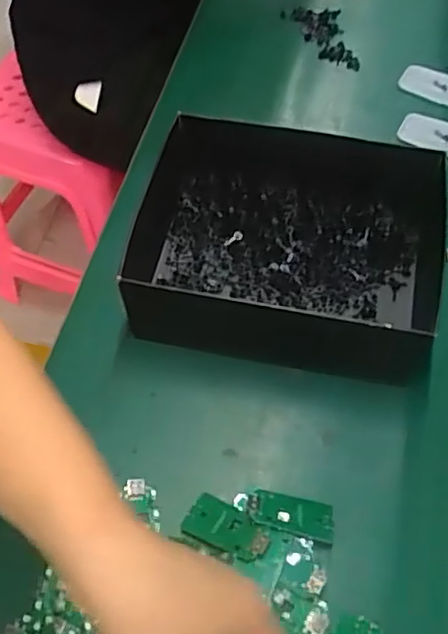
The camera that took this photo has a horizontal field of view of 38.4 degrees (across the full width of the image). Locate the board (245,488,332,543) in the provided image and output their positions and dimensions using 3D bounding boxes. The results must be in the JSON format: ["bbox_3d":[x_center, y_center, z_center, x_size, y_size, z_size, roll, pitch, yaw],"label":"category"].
[{"bbox_3d":[0.048,0.142,0.461,0.061,0.007,0.032,15,39,-1],"label":"board"}]

